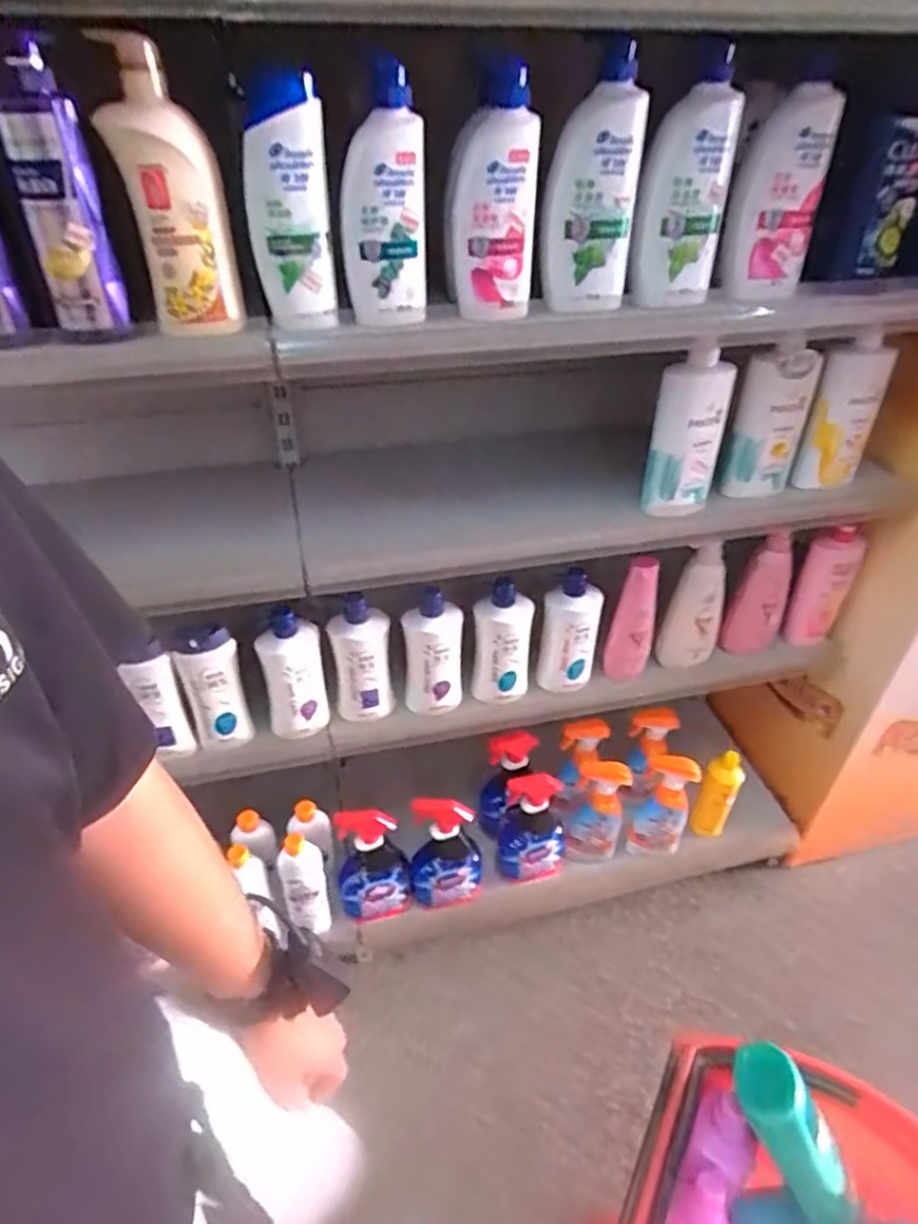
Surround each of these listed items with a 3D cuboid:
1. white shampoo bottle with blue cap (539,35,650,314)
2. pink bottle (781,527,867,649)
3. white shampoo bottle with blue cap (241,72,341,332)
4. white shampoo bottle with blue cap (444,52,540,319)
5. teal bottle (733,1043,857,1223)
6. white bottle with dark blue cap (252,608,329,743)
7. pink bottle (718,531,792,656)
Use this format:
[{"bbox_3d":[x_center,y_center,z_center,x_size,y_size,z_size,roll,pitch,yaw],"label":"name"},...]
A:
[{"bbox_3d":[0.131,-0.431,0.727,0.106,0.239,0.060,-15,42,-19],"label":"white shampoo bottle with blue cap"},{"bbox_3d":[0.648,-0.040,1.273,0.082,0.240,0.046,21,43,22],"label":"pink bottle"},{"bbox_3d":[-0.158,-0.367,0.661,0.071,0.200,0.061,-9,41,-12],"label":"white shampoo bottle with blue cap"},{"bbox_3d":[0.031,-0.406,0.702,0.087,0.215,0.044,0,39,-1],"label":"white shampoo bottle with blue cap"},{"bbox_3d":[0.350,0.553,0.734,0.060,0.225,0.066,-13,21,47],"label":"teal bottle"},{"bbox_3d":[-0.241,0.093,1.035,0.083,0.226,0.039,-16,42,-19],"label":"white bottle with dark blue cap"},{"bbox_3d":[0.533,-0.024,1.263,0.088,0.286,0.052,21,43,22],"label":"pink bottle"}]

